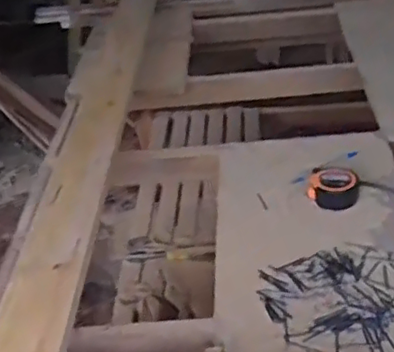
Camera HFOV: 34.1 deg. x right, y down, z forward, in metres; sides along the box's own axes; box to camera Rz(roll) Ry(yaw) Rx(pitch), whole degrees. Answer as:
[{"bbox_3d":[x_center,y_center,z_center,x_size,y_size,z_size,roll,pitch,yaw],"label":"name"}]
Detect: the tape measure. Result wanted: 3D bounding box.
[{"bbox_3d":[0.214,0.019,1.011,0.080,0.041,0.064,4,36,16],"label":"tape measure"}]

